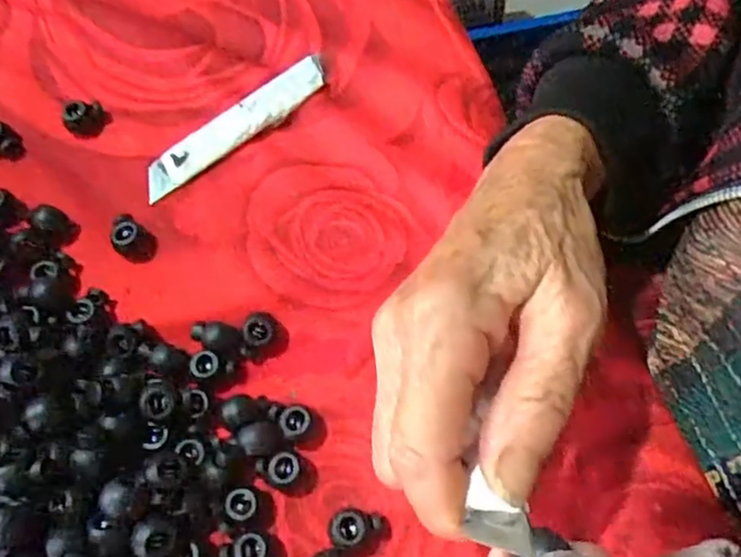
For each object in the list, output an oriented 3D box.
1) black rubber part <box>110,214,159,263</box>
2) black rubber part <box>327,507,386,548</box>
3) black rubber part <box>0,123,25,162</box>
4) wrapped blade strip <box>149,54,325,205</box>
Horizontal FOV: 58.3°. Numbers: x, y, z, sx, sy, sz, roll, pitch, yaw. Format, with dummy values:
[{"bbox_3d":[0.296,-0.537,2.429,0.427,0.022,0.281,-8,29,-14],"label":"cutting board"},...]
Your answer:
[{"bbox_3d":[-0.104,-0.017,0.291,0.022,0.010,0.016,34,71,19],"label":"black rubber part"},{"bbox_3d":[-0.005,0.091,0.245,0.021,0.008,0.013,-5,63,2],"label":"black rubber part"},{"bbox_3d":[-0.176,-0.065,0.316,0.016,0.015,0.015,-1,65,3],"label":"black rubber part"},{"bbox_3d":[-0.063,-0.073,0.315,0.101,0.004,0.020,-39,80,-10],"label":"wrapped blade strip"}]

